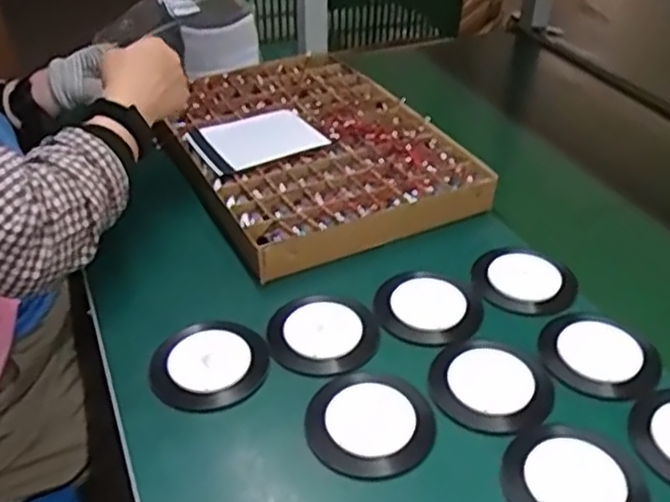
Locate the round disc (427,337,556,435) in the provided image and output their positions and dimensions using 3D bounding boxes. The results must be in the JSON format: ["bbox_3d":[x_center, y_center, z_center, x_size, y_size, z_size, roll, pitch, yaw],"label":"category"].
[{"bbox_3d":[0.127,0.108,0.575,0.092,0.013,0.093,0,37,0],"label":"round disc"}]

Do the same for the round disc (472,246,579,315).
[{"bbox_3d":[0.189,0.028,0.691,0.095,0.023,0.095,0,37,0],"label":"round disc"}]

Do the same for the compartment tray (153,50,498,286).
[{"bbox_3d":[-0.041,-0.126,0.860,0.301,0.061,0.394,-18,41,-22],"label":"compartment tray"}]

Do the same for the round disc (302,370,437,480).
[{"bbox_3d":[0.026,0.133,0.547,0.097,0.015,0.093,0,37,0],"label":"round disc"}]

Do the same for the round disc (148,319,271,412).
[{"bbox_3d":[-0.106,0.096,0.596,0.094,0.015,0.093,0,37,0],"label":"round disc"}]

